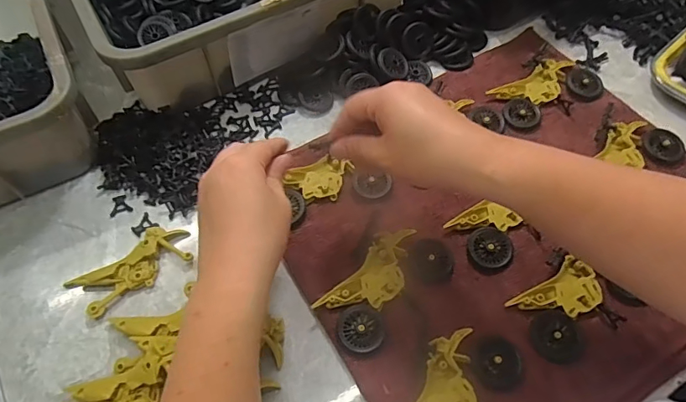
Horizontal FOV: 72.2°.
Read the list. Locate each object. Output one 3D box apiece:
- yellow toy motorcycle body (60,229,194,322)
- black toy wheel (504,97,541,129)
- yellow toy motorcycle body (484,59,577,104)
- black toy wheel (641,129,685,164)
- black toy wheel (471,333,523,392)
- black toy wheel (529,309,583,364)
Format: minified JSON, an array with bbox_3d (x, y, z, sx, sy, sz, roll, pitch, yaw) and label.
[{"bbox_3d":[-0.181,0.057,0.407,0.100,0.011,0.046,-33,62,-18],"label":"yellow toy motorcycle body"},{"bbox_3d":[0.185,-0.091,0.485,0.035,0.006,0.038,-1,57,2],"label":"black toy wheel"},{"bbox_3d":[0.211,-0.124,0.503,0.105,0.012,0.044,-30,61,-16],"label":"yellow toy motorcycle body"},{"bbox_3d":[0.310,-0.053,0.456,0.035,0.012,0.035,-1,57,2],"label":"black toy wheel"},{"bbox_3d":[0.115,0.120,0.351,0.034,0.005,0.040,1,57,3],"label":"black toy wheel"},{"bbox_3d":[0.164,0.104,0.360,0.039,0.005,0.039,-1,57,2],"label":"black toy wheel"}]

